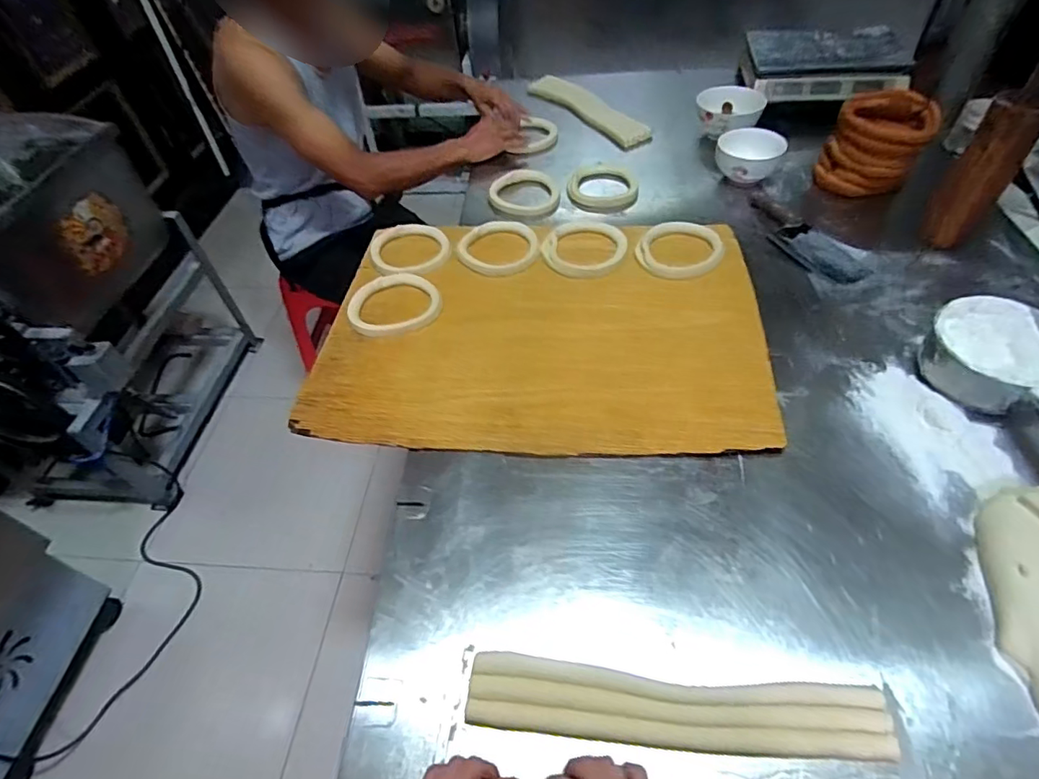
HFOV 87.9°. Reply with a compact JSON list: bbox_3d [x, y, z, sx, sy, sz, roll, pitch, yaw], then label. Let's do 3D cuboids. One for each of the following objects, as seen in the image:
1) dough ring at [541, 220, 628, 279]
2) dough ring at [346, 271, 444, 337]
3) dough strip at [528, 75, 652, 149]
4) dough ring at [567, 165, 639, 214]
[{"bbox_3d":[0.117,-0.267,1.008,0.145,0.017,0.152,-2,50,3],"label":"dough ring"},{"bbox_3d":[-0.217,-0.151,0.930,0.154,0.013,0.151,-2,50,3],"label":"dough ring"},{"bbox_3d":[0.176,-0.737,1.403,0.101,0.029,0.432,-26,53,-16],"label":"dough strip"},{"bbox_3d":[0.178,-0.431,1.156,0.147,0.025,0.148,-2,50,3],"label":"dough ring"}]

